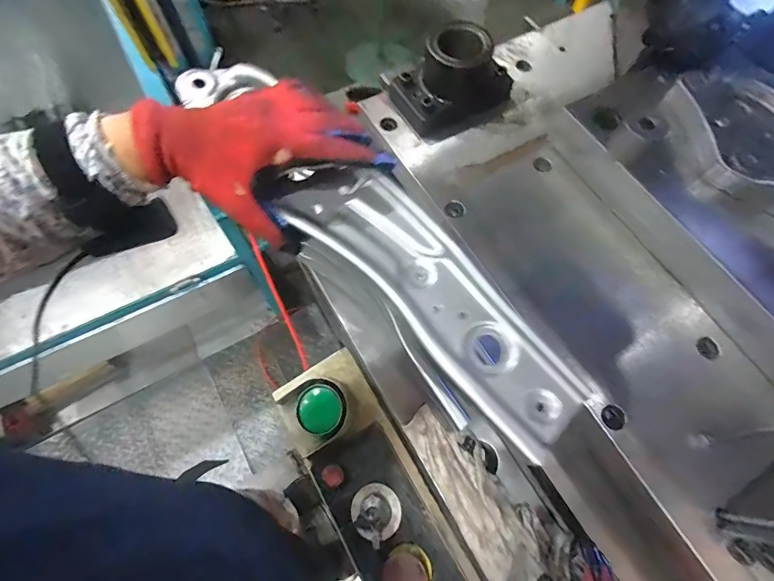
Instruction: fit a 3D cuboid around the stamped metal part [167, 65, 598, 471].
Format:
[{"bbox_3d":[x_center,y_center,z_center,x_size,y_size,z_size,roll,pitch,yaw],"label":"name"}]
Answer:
[{"bbox_3d":[-0.009,-0.050,0.337,0.090,0.019,0.433,-42,82,-18],"label":"stamped metal part"}]

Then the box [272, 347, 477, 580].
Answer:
[{"bbox_3d":[0.001,0.333,0.552,0.151,0.088,0.504,-27,71,-13],"label":"box"}]

